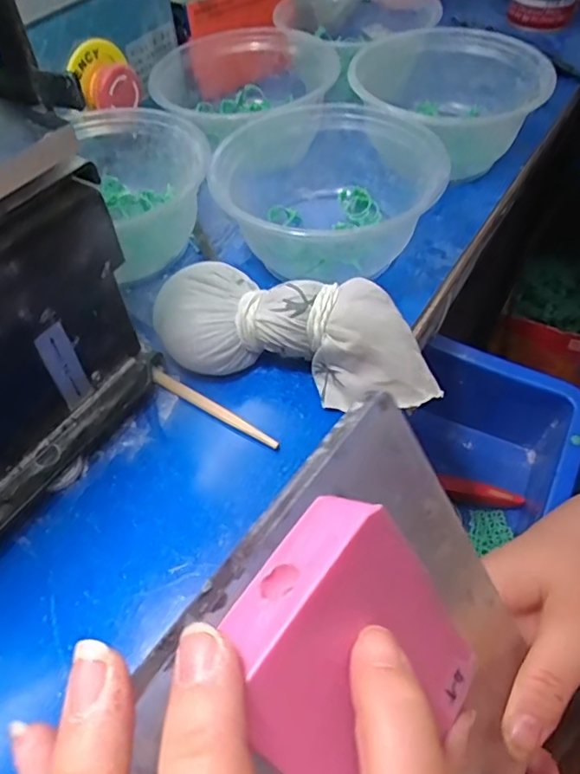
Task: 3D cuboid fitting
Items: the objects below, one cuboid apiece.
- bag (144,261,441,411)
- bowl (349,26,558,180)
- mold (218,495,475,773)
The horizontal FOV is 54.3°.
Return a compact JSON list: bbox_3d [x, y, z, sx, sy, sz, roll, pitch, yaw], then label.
[{"bbox_3d":[0.005,-0.029,0.294,0.145,0.047,0.058,10,53,9],"label":"bag"},{"bbox_3d":[0.112,-0.200,0.410,0.131,0.061,0.123,-1,52,1],"label":"bowl"},{"bbox_3d":[0.017,0.070,0.141,0.017,0.071,0.058,-8,34,50],"label":"mold"}]

